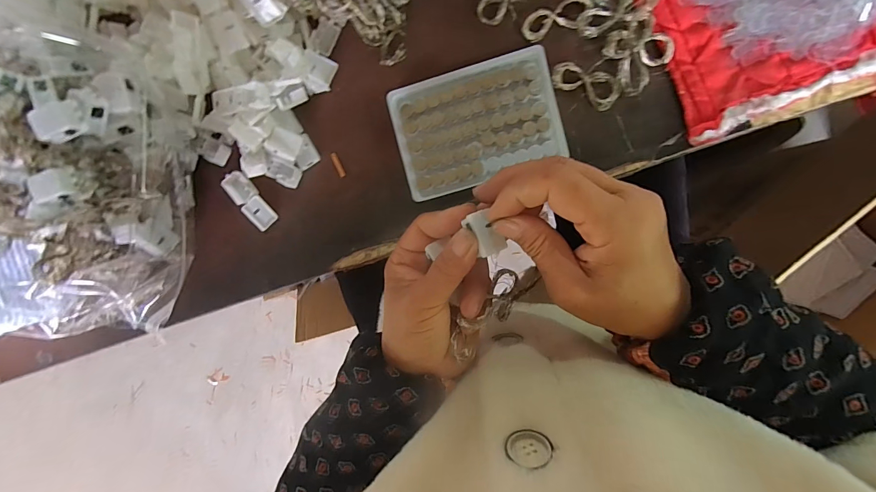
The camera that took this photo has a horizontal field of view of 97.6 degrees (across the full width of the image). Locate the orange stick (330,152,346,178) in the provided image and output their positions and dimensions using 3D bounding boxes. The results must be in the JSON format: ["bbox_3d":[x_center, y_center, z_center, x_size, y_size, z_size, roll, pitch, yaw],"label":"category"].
[{"bbox_3d":[-0.088,-0.071,0.335,0.006,0.004,0.024,-24,91,9],"label":"orange stick"}]

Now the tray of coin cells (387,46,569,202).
[{"bbox_3d":[0.031,-0.100,0.312,0.129,0.007,0.093,-15,92,8],"label":"tray of coin cells"}]

